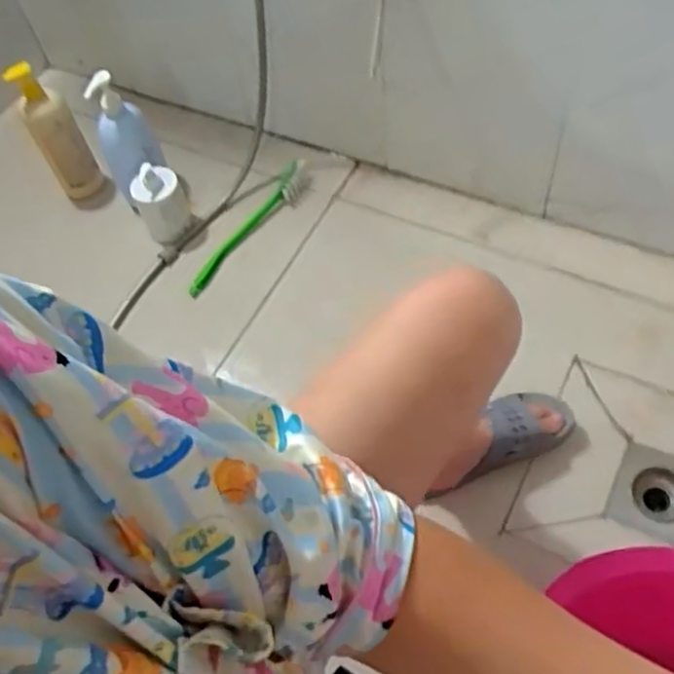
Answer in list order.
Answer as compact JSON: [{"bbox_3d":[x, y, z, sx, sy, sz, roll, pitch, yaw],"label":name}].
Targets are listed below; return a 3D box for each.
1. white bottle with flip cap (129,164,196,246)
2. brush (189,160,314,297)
[{"bbox_3d":[-0.305,-0.234,1.262,0.085,0.136,0.072,-22,58,-7],"label":"white bottle with flip cap"},{"bbox_3d":[-0.153,-0.197,1.298,0.067,0.037,0.335,29,65,23],"label":"brush"}]

